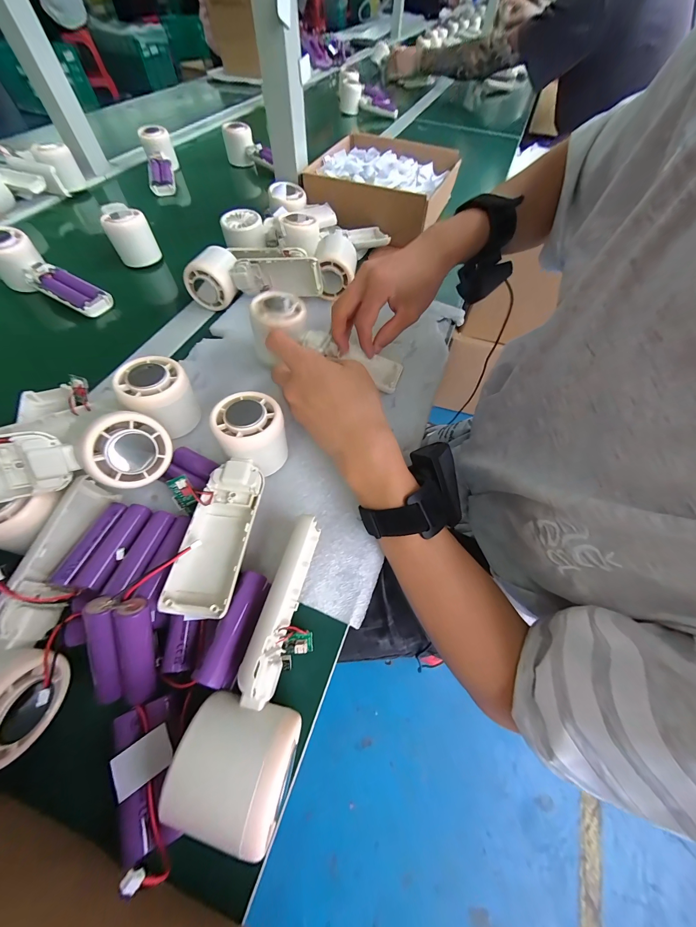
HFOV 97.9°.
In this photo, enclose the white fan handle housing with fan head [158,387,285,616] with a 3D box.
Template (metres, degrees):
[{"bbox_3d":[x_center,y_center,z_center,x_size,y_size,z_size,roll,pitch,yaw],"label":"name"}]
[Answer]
[{"bbox_3d":[-0.085,0.025,0.233,0.055,0.054,0.166,5,60,2],"label":"white fan handle housing with fan head"}]

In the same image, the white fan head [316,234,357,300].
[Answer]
[{"bbox_3d":[-0.015,-0.250,0.385,0.049,0.052,0.060,-1,60,-2],"label":"white fan head"}]

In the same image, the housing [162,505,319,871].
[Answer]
[{"bbox_3d":[-0.047,0.115,0.192,0.056,0.044,0.163,12,60,6],"label":"housing"}]

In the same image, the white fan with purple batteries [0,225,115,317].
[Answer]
[{"bbox_3d":[-0.389,-0.239,0.398,0.157,0.051,0.049,29,62,-3],"label":"white fan with purple batteries"}]

